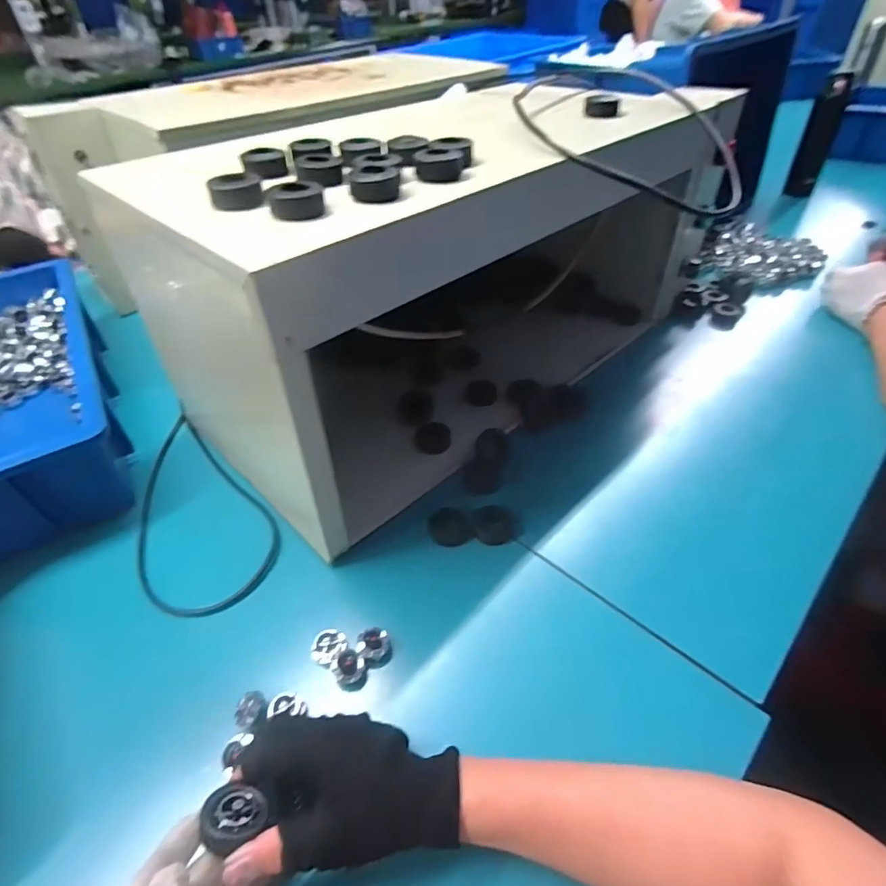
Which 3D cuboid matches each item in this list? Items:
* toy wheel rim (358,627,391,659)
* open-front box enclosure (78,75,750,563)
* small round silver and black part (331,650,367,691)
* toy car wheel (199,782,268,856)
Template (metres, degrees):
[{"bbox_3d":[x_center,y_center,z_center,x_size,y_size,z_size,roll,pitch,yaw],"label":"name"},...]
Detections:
[{"bbox_3d":[-0.054,0.162,0.409,0.023,0.025,0.021,-2,43,2],"label":"toy wheel rim"},{"bbox_3d":[0.036,-0.208,0.607,0.657,0.316,0.315,-35,51,-29],"label":"open-front box enclosure"},{"bbox_3d":[-0.071,0.176,0.393,0.023,0.022,0.025,-2,43,2],"label":"small round silver and black part"},{"bbox_3d":[-0.127,0.221,0.304,0.033,0.014,0.033,14,32,-9],"label":"toy car wheel"}]

